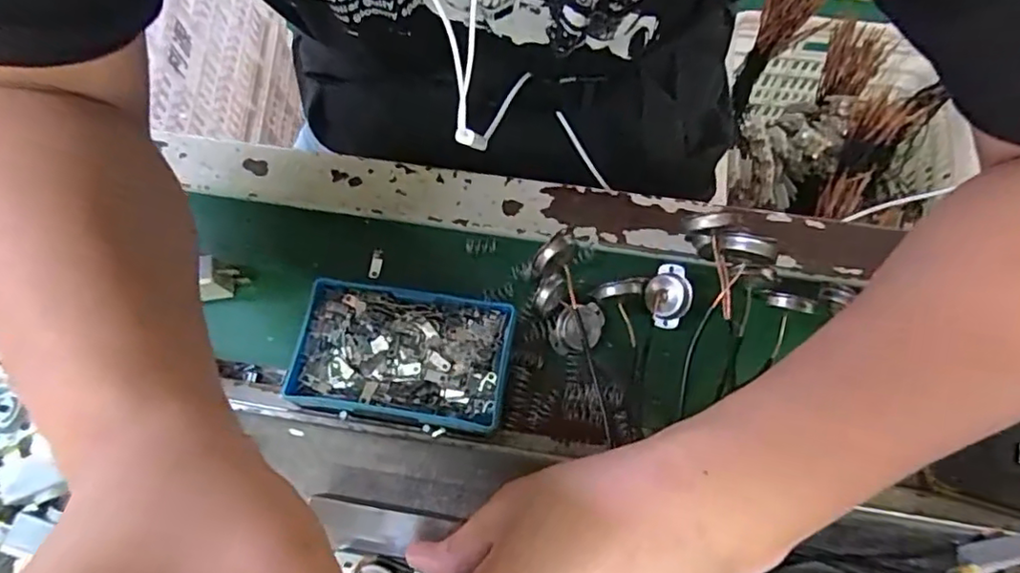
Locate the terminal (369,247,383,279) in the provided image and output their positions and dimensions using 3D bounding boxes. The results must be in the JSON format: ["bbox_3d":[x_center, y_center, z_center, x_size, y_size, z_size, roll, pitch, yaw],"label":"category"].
[{"bbox_3d":[-0.081,-0.014,0.370,0.007,0.004,0.018,8,72,4],"label":"terminal"}]

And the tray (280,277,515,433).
[{"bbox_3d":[-0.059,0.037,0.338,0.114,0.020,0.069,8,72,4],"label":"tray"}]

